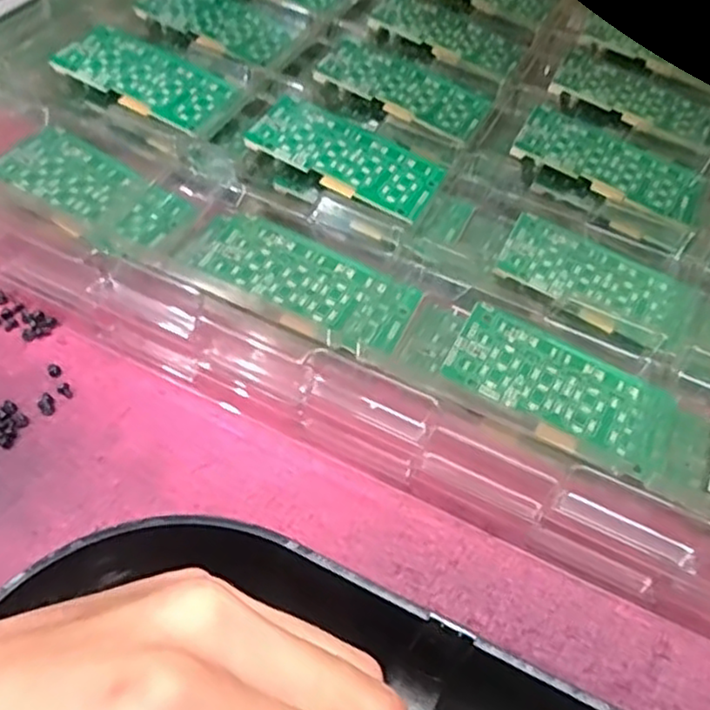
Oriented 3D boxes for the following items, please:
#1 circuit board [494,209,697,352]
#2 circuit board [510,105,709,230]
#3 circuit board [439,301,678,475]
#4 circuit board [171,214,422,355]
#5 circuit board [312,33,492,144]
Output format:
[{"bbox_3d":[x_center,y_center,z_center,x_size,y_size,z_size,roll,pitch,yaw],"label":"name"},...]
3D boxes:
[{"bbox_3d":[0.114,-0.035,0.324,0.088,0.004,0.048,27,57,8],"label":"circuit board"},{"bbox_3d":[0.133,-0.100,0.355,0.096,0.012,0.047,22,59,12],"label":"circuit board"},{"bbox_3d":[0.086,0.013,0.284,0.093,0.010,0.048,27,60,12],"label":"circuit board"},{"bbox_3d":[-0.027,-0.038,0.308,0.108,0.008,0.044,25,59,11],"label":"circuit board"},{"bbox_3d":[0.028,-0.152,0.380,0.094,0.010,0.050,26,60,12],"label":"circuit board"}]

